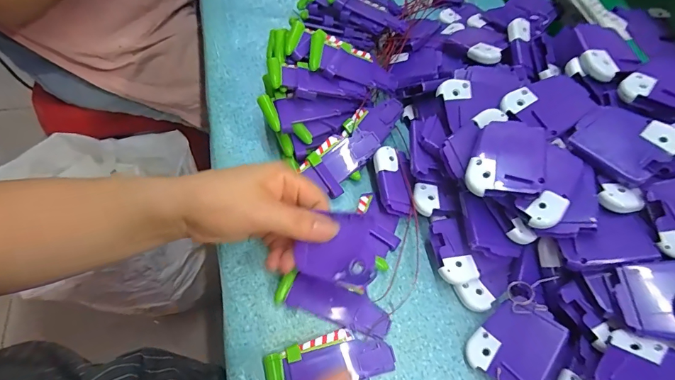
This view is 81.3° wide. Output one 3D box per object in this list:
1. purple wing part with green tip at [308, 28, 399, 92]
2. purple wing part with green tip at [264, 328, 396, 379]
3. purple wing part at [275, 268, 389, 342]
[{"bbox_3d":[0.016,-0.119,0.374,0.088,0.007,0.046,18,60,-16],"label":"purple wing part with green tip"},{"bbox_3d":[-0.005,0.124,0.281,0.088,0.013,0.038,-15,62,-12],"label":"purple wing part with green tip"},{"bbox_3d":[-0.002,0.086,0.304,0.087,0.008,0.031,18,62,7],"label":"purple wing part"}]

